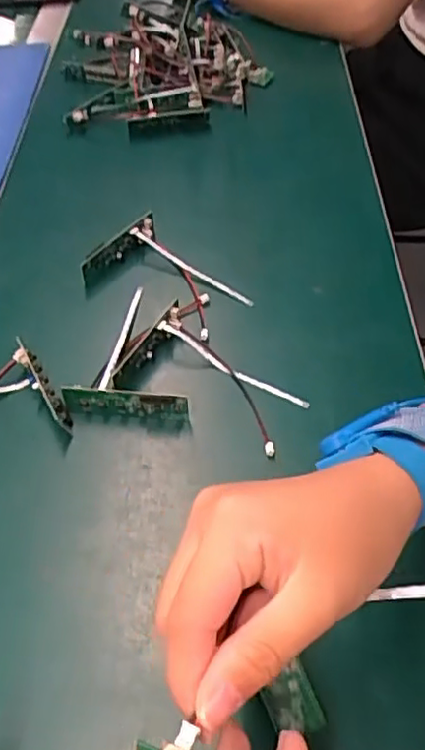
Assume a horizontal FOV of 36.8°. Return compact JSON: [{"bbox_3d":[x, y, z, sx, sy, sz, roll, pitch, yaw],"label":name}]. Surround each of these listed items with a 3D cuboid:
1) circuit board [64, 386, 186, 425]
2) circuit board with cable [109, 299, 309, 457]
[{"bbox_3d":[-0.057,0.018,0.414,0.083,0.023,0.009,6,51,10],"label":"circuit board"},{"bbox_3d":[-0.005,0.004,0.431,0.130,0.019,0.077,28,58,25],"label":"circuit board with cable"}]

